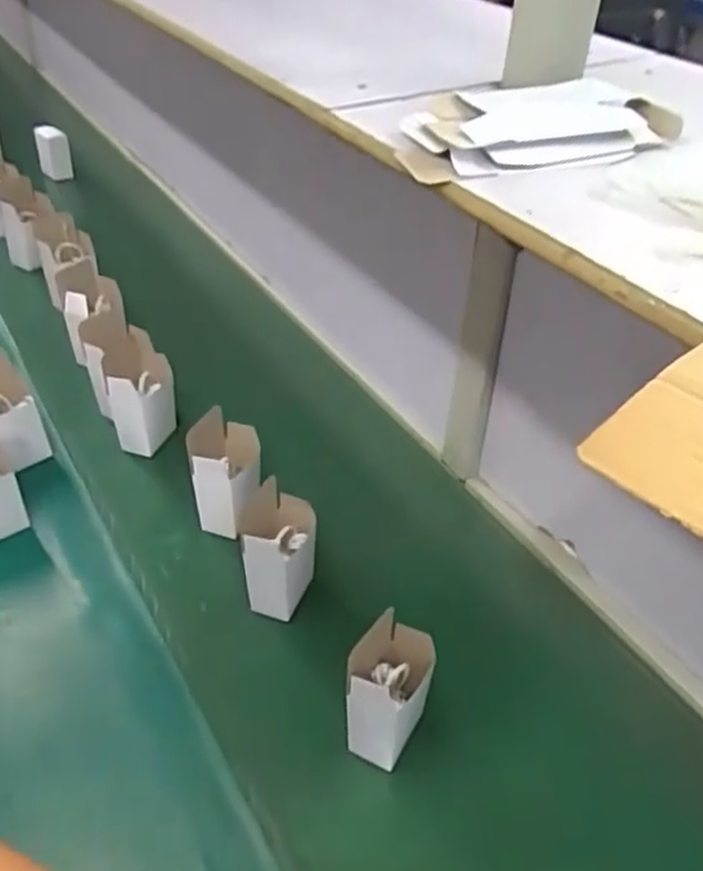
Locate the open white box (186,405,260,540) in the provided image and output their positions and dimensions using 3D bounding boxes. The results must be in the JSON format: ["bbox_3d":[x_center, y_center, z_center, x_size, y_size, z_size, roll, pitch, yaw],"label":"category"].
[{"bbox_3d":[-0.138,0.035,0.836,0.062,0.148,0.082,8,41,9],"label":"open white box"}]

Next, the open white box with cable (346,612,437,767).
[{"bbox_3d":[0.033,0.215,0.642,0.060,0.134,0.072,14,41,13],"label":"open white box with cable"}]

